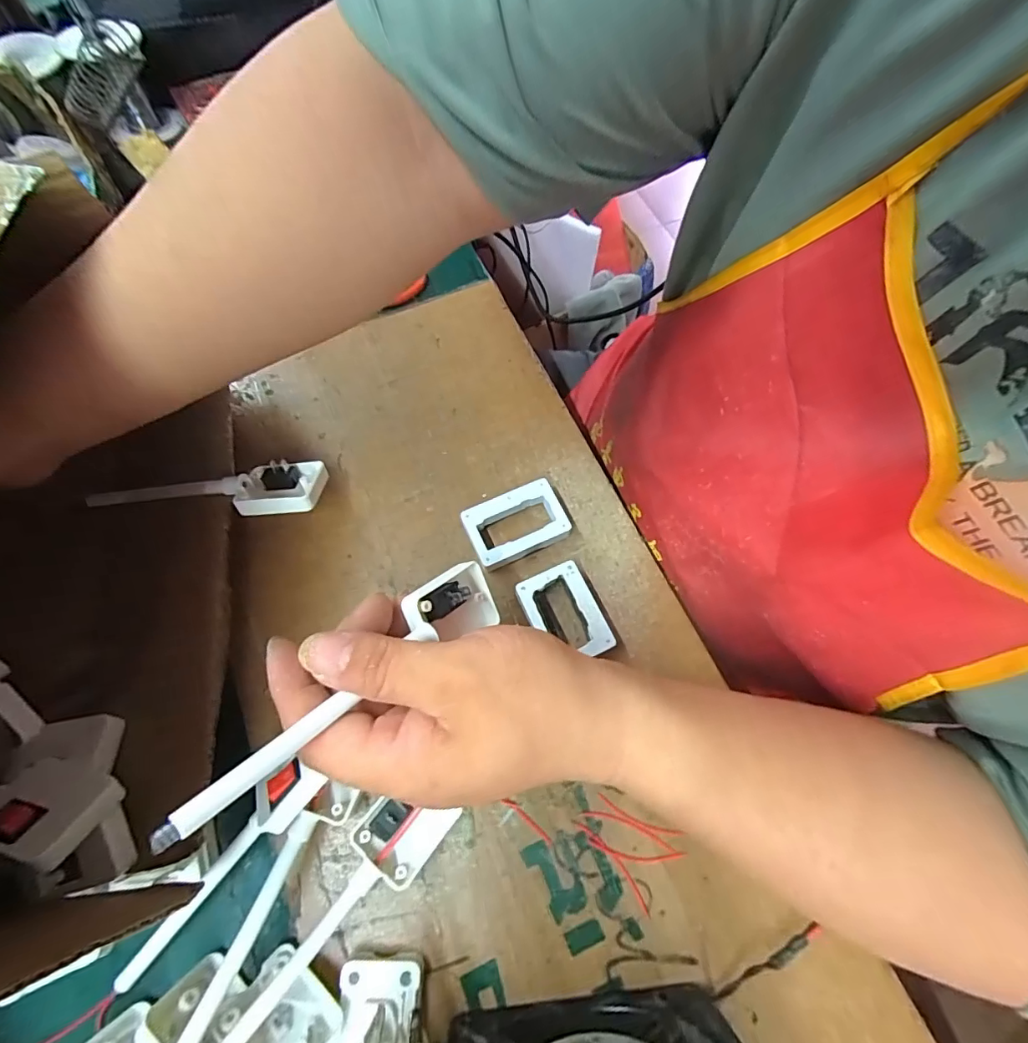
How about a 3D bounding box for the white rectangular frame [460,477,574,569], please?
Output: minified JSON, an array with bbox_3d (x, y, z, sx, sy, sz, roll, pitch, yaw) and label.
[{"bbox_3d":[0.002,0.003,0.314,0.061,0.017,0.042,-23,71,-9],"label":"white rectangular frame"}]

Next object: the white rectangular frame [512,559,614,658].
[{"bbox_3d":[0.030,0.057,0.295,0.040,0.017,0.057,-25,71,-9],"label":"white rectangular frame"}]

